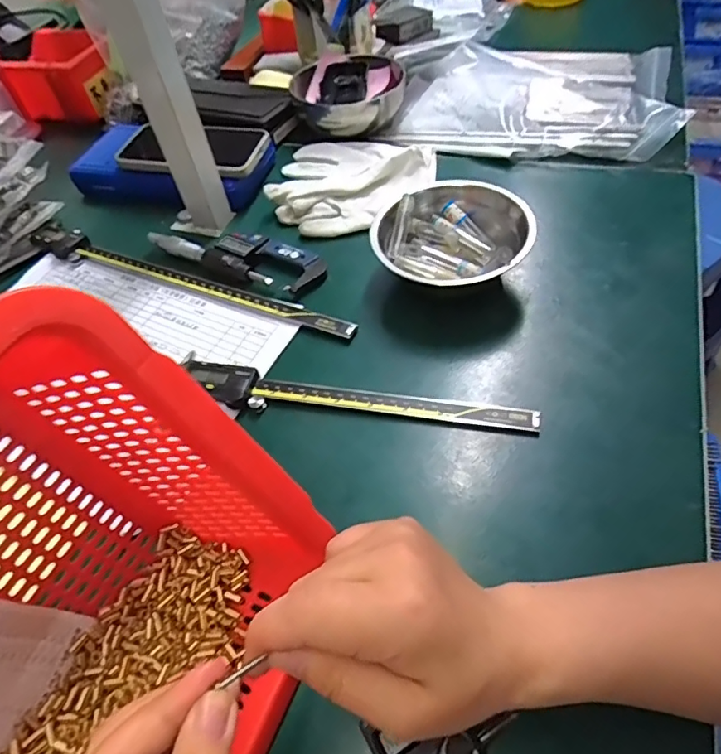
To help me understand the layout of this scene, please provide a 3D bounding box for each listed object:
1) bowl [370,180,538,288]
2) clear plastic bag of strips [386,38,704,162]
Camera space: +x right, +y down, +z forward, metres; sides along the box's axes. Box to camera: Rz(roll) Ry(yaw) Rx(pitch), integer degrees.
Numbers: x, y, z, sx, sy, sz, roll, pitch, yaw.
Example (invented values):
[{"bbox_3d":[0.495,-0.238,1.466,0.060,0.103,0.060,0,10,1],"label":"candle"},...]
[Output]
[{"bbox_3d":[0.076,-0.119,0.447,0.122,0.057,0.131,0,51,1],"label":"bowl"},{"bbox_3d":[0.194,-0.321,0.605,0.302,0.051,0.241,11,52,10],"label":"clear plastic bag of strips"}]

